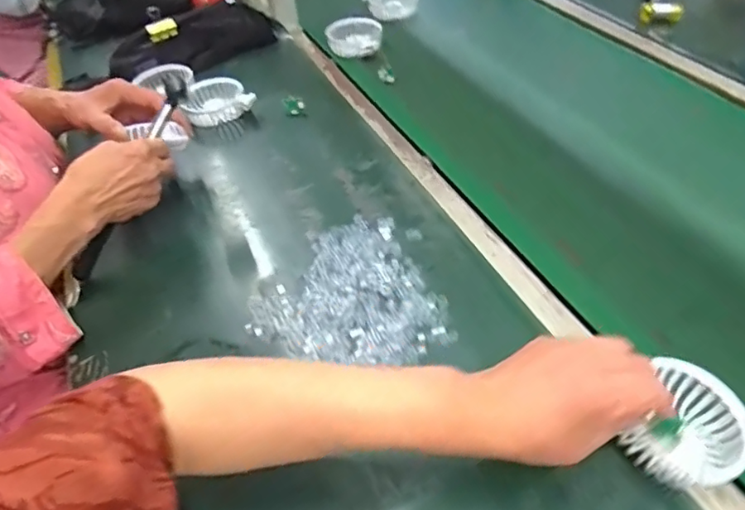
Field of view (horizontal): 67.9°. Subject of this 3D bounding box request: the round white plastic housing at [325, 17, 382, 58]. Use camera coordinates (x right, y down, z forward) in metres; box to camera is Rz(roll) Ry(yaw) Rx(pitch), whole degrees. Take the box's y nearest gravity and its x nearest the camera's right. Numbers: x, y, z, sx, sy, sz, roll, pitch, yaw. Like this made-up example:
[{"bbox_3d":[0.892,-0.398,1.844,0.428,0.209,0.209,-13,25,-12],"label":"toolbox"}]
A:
[{"bbox_3d":[-0.030,-0.356,0.909,0.090,0.044,0.070,4,47,12],"label":"round white plastic housing"}]

